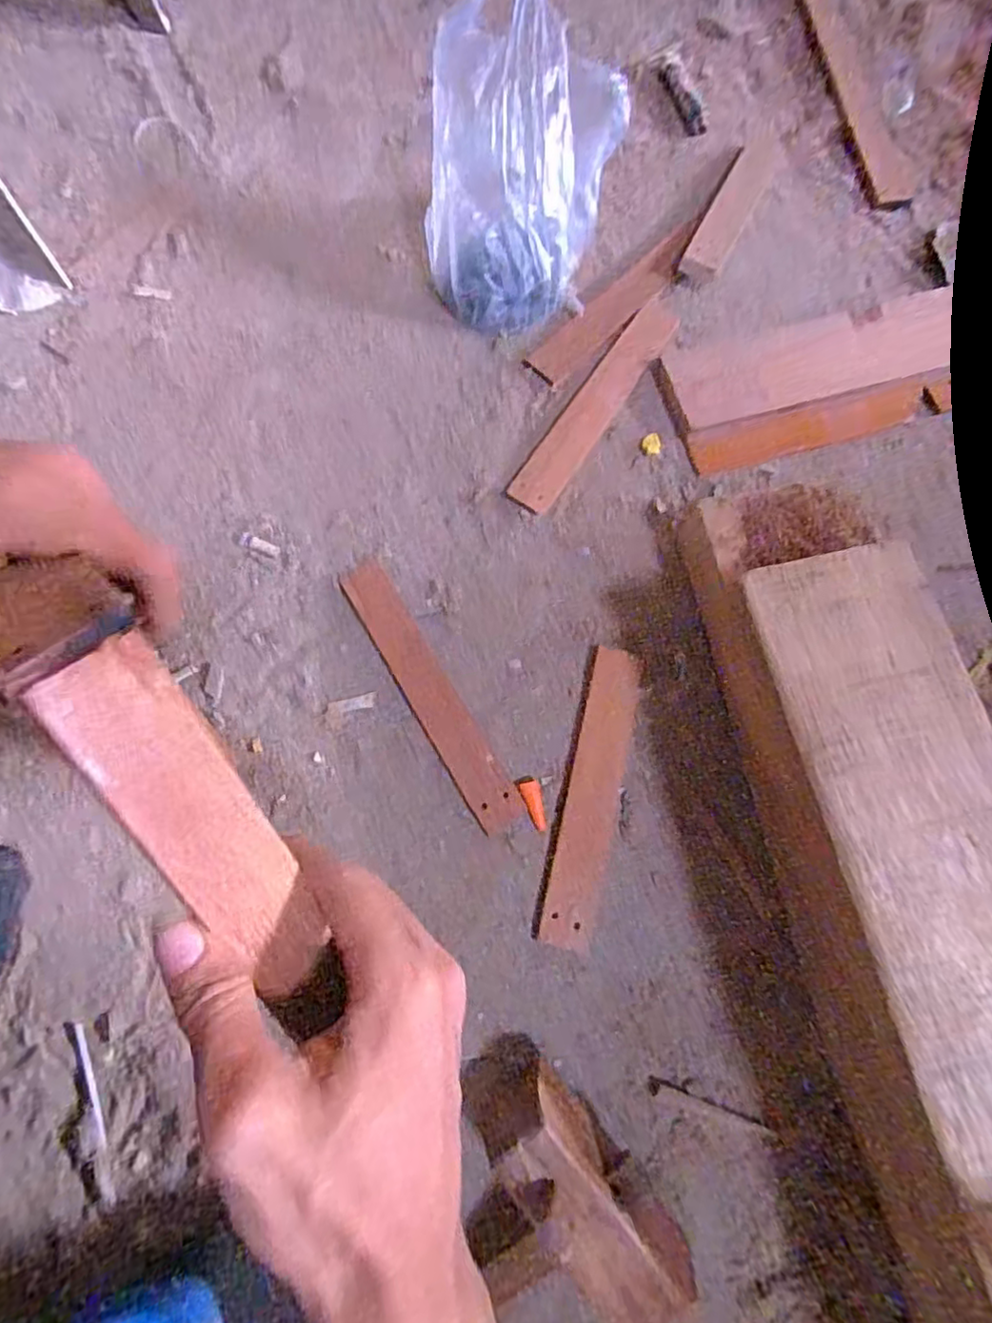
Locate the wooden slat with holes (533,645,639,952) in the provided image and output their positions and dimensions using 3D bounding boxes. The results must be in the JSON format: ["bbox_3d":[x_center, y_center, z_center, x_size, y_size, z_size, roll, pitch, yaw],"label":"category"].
[{"bbox_3d":[0.071,0.093,0.459,0.040,0.011,0.213,14,72,5],"label":"wooden slat with holes"}]

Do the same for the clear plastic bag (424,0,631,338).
[{"bbox_3d":[0.020,-0.417,0.543,0.161,0.164,0.191,6,72,2],"label":"clear plastic bag"}]

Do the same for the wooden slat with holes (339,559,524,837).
[{"bbox_3d":[-0.052,0.022,0.484,0.038,0.007,0.229,-30,74,-9],"label":"wooden slat with holes"}]

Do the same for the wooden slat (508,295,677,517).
[{"bbox_3d":[0.086,-0.222,0.542,0.040,0.006,0.238,31,74,10],"label":"wooden slat"}]

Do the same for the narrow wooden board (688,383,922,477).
[{"bbox_3d":[0.273,-0.202,0.549,0.214,0.015,0.042,-14,72,-4],"label":"narrow wooden board"}]

